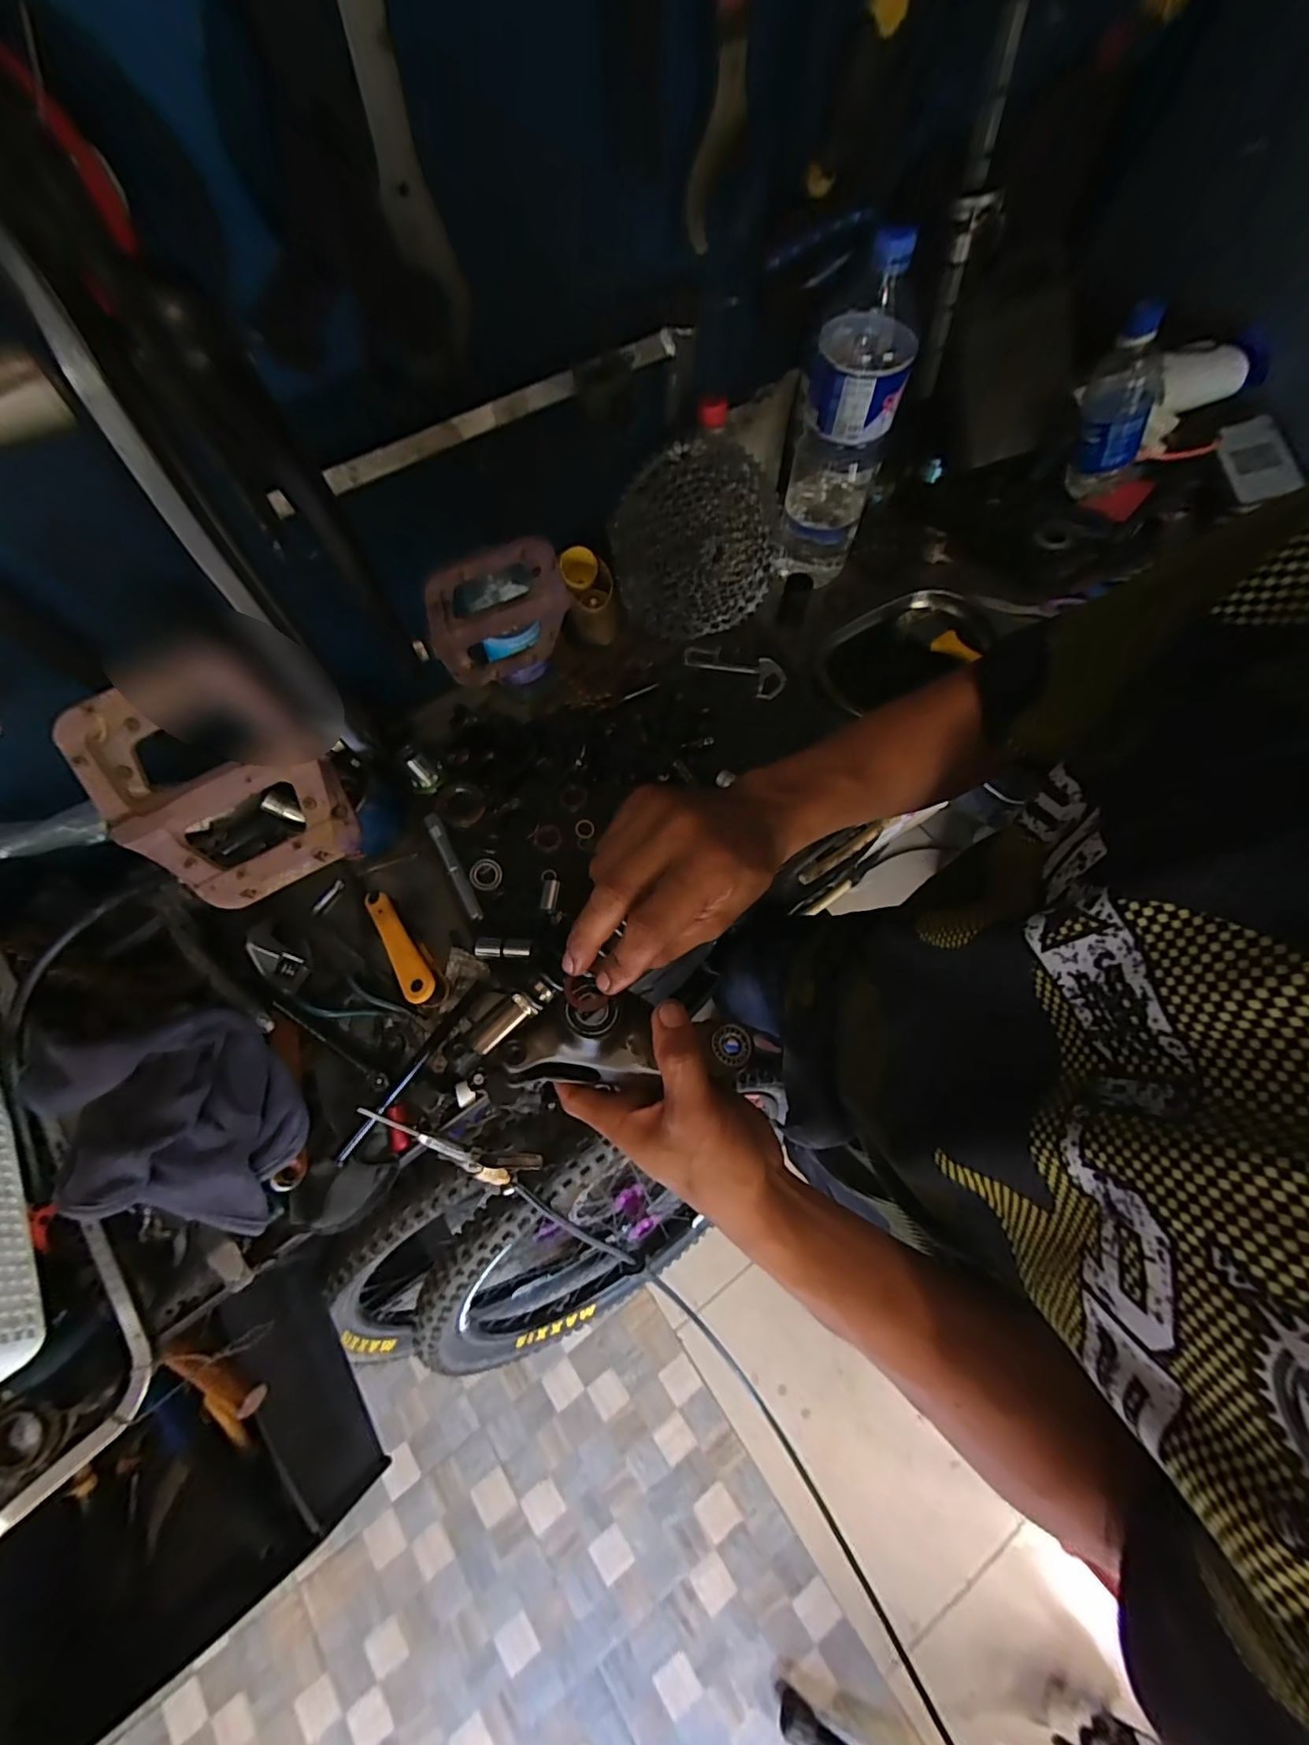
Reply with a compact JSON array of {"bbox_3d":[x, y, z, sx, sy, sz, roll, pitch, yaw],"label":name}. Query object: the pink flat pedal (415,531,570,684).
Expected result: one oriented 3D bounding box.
[{"bbox_3d":[-0.109,-0.173,0.382,0.106,0.099,0.017,-29,71,-8],"label":"pink flat pedal"}]

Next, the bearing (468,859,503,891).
[{"bbox_3d":[-0.178,0.002,0.596,0.034,0.007,0.034,-1,70,2],"label":"bearing"}]

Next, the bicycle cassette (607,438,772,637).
[{"bbox_3d":[0.050,-0.359,0.625,0.190,0.189,0.043,-21,39,-6],"label":"bicycle cassette"}]

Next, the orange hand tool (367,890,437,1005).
[{"bbox_3d":[-0.246,0.068,0.540,0.026,0.007,0.128,-30,64,-20],"label":"orange hand tool"}]

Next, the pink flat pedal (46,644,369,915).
[{"bbox_3d":[-0.208,-0.042,0.273,0.094,0.015,0.111,-28,110,-6],"label":"pink flat pedal"}]

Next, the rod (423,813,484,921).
[{"bbox_3d":[-0.212,-0.011,0.591,0.016,0.011,0.134,-30,71,-8],"label":"rod"}]

